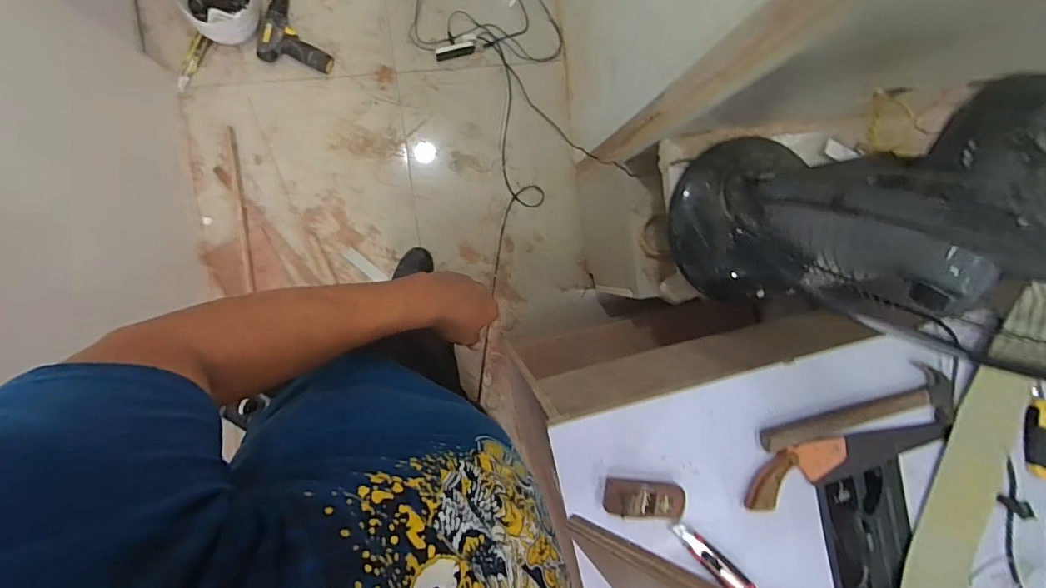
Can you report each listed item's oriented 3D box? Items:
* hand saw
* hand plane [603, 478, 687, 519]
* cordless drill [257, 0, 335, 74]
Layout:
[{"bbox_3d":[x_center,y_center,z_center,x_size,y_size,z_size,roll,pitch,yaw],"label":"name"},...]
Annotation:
[{"bbox_3d":[0.488,0.249,0.746,0.343,0.034,0.086,-11,94,-7],"label":"hand saw"},{"bbox_3d":[0.170,0.282,0.689,0.110,0.047,0.047,11,91,-8],"label":"hand plane"},{"bbox_3d":[-0.605,-0.722,1.340,0.194,0.054,0.206,16,91,-8],"label":"cordless drill"}]

